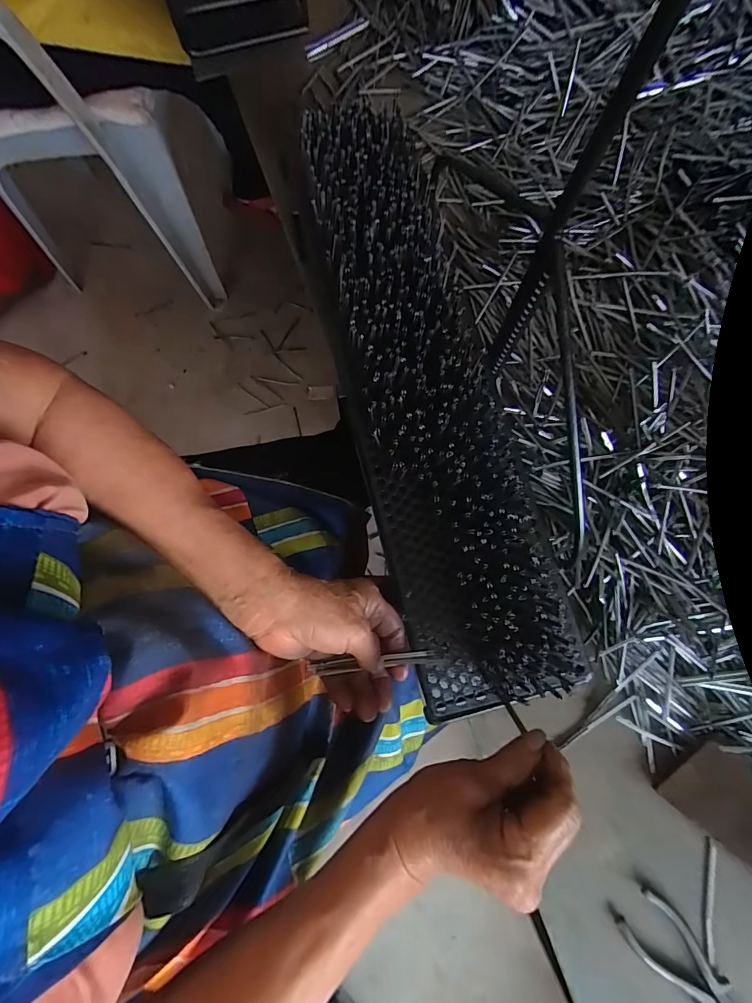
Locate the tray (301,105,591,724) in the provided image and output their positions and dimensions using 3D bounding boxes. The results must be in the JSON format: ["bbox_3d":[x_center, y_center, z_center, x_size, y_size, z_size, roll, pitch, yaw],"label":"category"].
[{"bbox_3d":[0.040,-0.104,0.407,0.140,0.055,0.564,-14,79,-3],"label":"tray"}]

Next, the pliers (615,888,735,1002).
[{"bbox_3d":[0.301,0.441,0.389,0.050,0.007,0.184,-42,81,-7],"label":"pliers"}]

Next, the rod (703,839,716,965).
[{"bbox_3d":[0.313,0.373,0.409,0.008,0.005,0.099,11,79,2],"label":"rod"}]

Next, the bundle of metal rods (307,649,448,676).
[{"bbox_3d":[0.002,0.131,0.355,0.112,0.006,0.011,-3,78,-6],"label":"bundle of metal rods"}]

